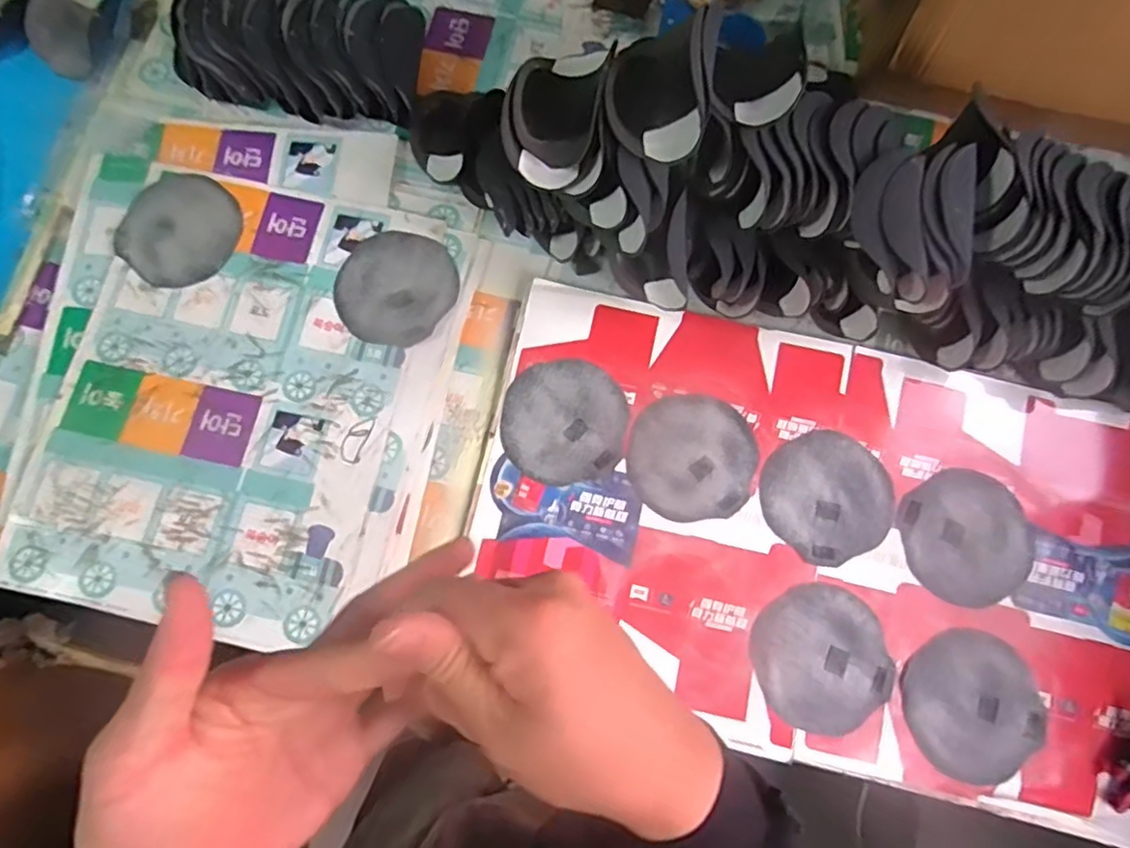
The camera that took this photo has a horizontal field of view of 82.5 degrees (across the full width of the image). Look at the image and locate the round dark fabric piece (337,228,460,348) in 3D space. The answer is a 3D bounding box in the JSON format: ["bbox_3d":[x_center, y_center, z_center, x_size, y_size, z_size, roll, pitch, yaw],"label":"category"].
[{"bbox_3d":[-0.206,-0.168,0.787,0.140,0.010,0.145,0,76,0],"label":"round dark fabric piece"}]

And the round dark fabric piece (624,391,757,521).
[{"bbox_3d":[0.148,0.035,0.742,0.143,0.007,0.145,0,76,0],"label":"round dark fabric piece"}]

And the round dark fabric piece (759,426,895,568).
[{"bbox_3d":[0.297,0.080,0.735,0.146,0.007,0.144,0,76,0],"label":"round dark fabric piece"}]

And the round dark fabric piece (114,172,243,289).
[{"bbox_3d":[-0.478,-0.242,0.799,0.138,0.009,0.141,0,76,0],"label":"round dark fabric piece"}]

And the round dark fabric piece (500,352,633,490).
[{"bbox_3d":[0.000,-0.004,0.751,0.140,0.011,0.146,0,76,0],"label":"round dark fabric piece"}]

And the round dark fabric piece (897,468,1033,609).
[{"bbox_3d":[0.454,0.128,0.724,0.134,0.017,0.145,0,76,0],"label":"round dark fabric piece"}]

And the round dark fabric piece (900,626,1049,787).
[{"bbox_3d":[0.431,0.297,0.683,0.139,0.014,0.138,0,76,0],"label":"round dark fabric piece"}]

